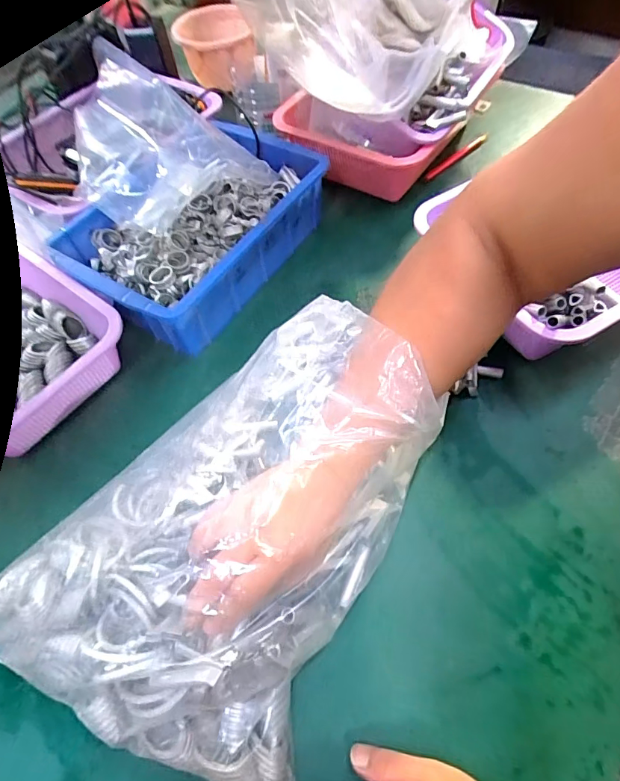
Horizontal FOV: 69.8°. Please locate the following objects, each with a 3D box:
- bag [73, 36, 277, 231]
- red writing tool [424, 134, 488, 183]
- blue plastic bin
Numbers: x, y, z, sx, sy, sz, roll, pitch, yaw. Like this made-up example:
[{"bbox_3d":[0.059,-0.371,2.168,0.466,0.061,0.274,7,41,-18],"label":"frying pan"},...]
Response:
[{"bbox_3d":[-0.184,-0.303,0.535,0.232,0.065,0.260,-30,61,-14],"label":"bag"},{"bbox_3d":[0.213,-0.343,0.656,0.145,0.011,0.013,-41,64,-19],"label":"red writing tool"},{"bbox_3d":[-0.127,-0.189,0.538,0.193,0.094,0.291,34,67,22],"label":"blue plastic bin"}]

